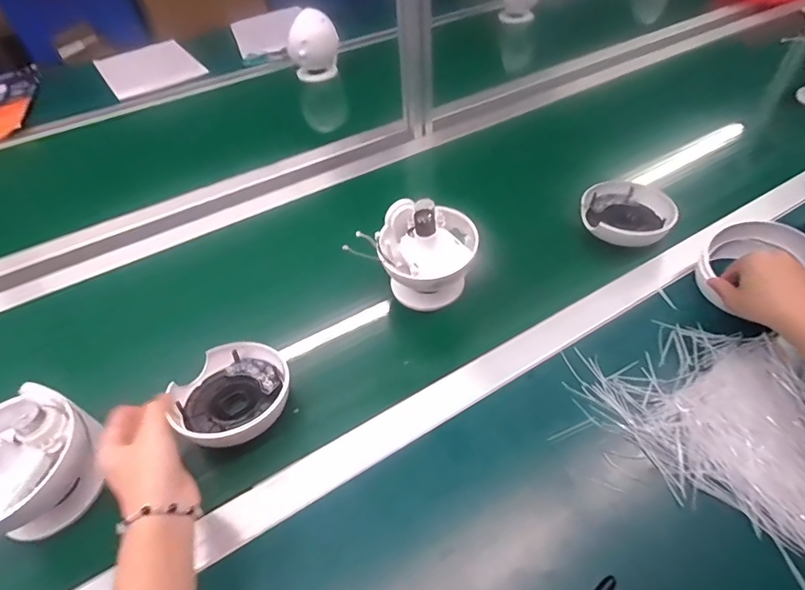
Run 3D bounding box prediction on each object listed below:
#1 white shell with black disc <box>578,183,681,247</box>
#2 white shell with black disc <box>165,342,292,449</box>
[{"bbox_3d":[0.302,-0.109,0.611,0.109,0.033,0.112,-2,47,3],"label":"white shell with black disc"},{"bbox_3d":[-0.173,0.101,0.462,0.105,0.038,0.113,-2,47,3],"label":"white shell with black disc"}]

